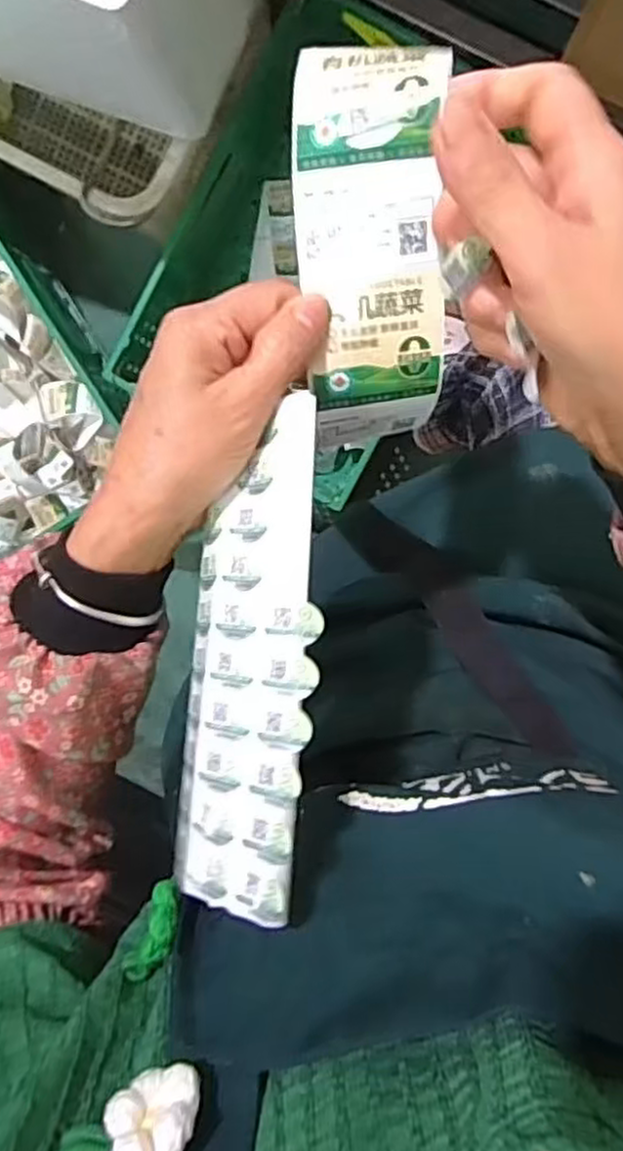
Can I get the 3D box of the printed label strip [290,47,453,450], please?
[{"bbox_3d":[0.025,-0.127,0.299,0.056,0.030,0.149,-4,118,4],"label":"printed label strip"}]

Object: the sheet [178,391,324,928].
[{"bbox_3d":[-0.025,0.031,0.289,0.058,0.006,0.193,-3,80,35],"label":"sheet"}]

